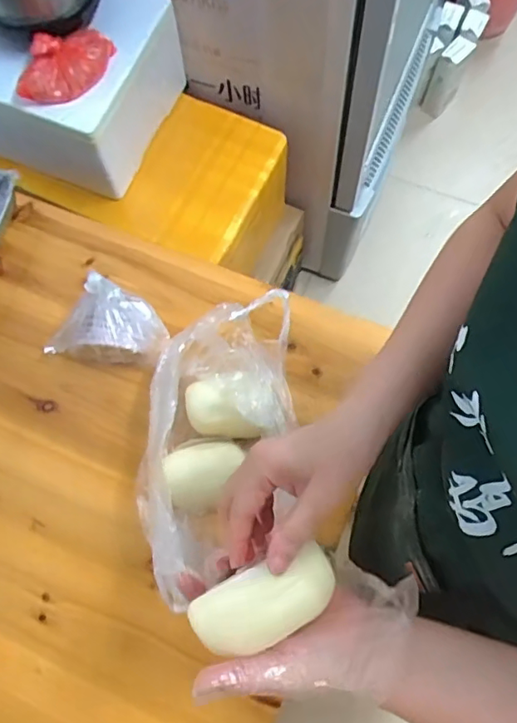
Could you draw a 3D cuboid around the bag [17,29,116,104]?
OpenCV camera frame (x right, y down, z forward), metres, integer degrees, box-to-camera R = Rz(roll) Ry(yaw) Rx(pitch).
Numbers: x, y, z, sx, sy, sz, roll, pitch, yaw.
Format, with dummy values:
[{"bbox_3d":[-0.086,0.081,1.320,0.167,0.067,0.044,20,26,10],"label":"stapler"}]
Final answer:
[{"bbox_3d":[-0.260,-0.402,0.716,0.146,0.057,0.071,-27,73,-9],"label":"bag"}]

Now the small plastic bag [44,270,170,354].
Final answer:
[{"bbox_3d":[-0.178,-0.049,0.614,0.139,0.116,0.066,2,72,2],"label":"small plastic bag"}]

